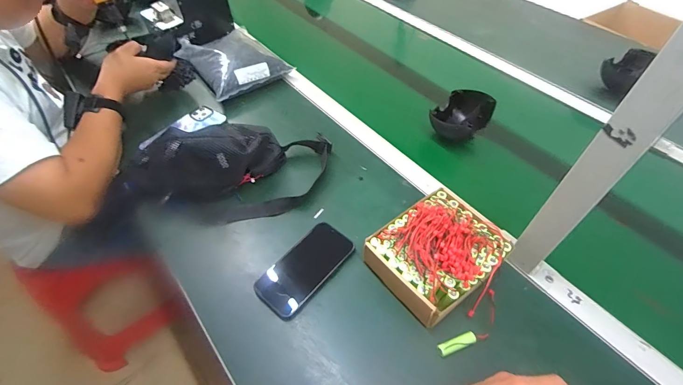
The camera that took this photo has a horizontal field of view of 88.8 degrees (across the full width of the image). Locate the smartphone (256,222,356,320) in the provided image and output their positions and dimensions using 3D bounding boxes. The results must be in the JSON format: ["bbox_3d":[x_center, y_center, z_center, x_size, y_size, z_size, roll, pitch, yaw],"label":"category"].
[{"bbox_3d":[-0.053,0.106,0.501,0.074,0.012,0.142,36,68,16],"label":"smartphone"}]

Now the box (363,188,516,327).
[{"bbox_3d":[0.135,0.085,0.481,0.173,0.067,0.152,-32,59,-25],"label":"box"}]

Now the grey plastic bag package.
[{"bbox_3d":[-0.254,-0.312,0.802,0.181,0.052,0.220,-33,59,-25],"label":"grey plastic bag package"}]

